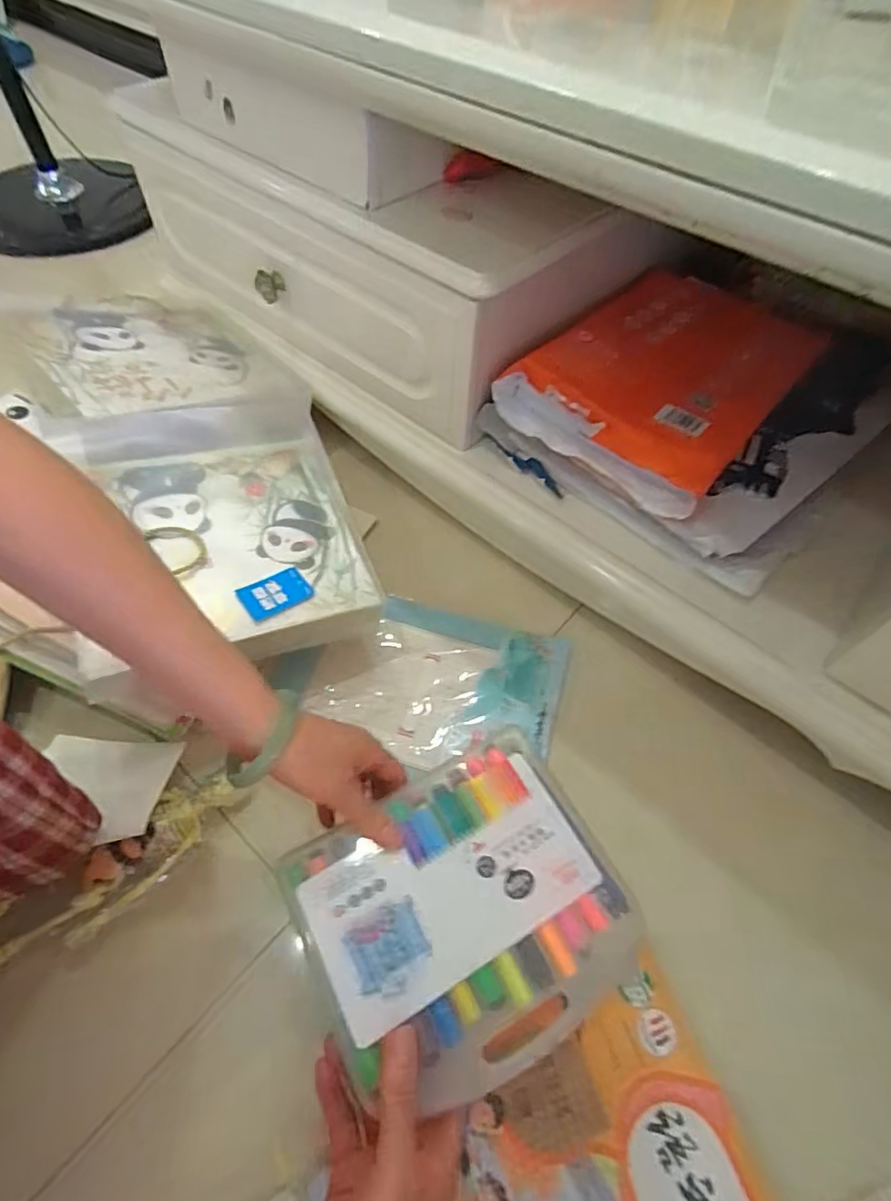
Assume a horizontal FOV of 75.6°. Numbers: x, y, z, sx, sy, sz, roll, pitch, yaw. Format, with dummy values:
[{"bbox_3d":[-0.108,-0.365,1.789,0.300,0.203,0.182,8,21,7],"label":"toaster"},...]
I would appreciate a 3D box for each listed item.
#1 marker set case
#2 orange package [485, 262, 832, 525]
[{"bbox_3d":[0.013,0.204,0.373,0.193,0.025,0.174,-24,59,-17],"label":"marker set case"},{"bbox_3d":[0.245,-0.250,0.617,0.220,0.056,0.349,37,62,20],"label":"orange package"}]

